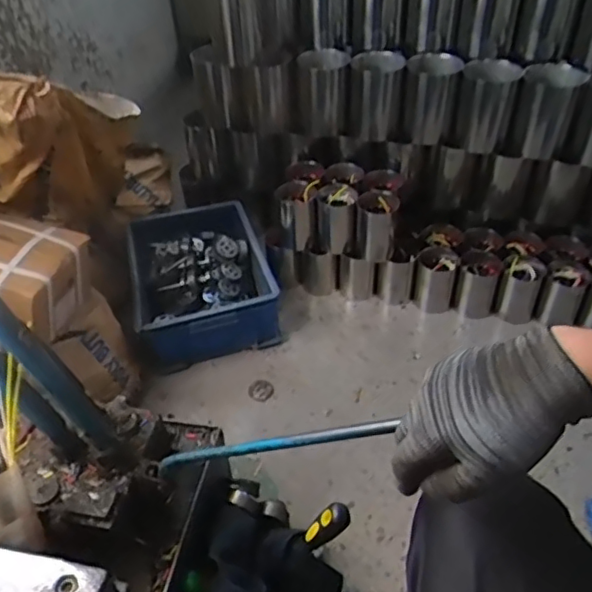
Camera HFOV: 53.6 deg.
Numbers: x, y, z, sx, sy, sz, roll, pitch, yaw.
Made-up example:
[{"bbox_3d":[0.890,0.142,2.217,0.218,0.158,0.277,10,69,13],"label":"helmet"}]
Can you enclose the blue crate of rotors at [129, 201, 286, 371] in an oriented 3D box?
[{"bbox_3d":[-0.215,-0.031,1.370,0.310,0.156,0.393,-12,43,-10],"label":"blue crate of rotors"}]

